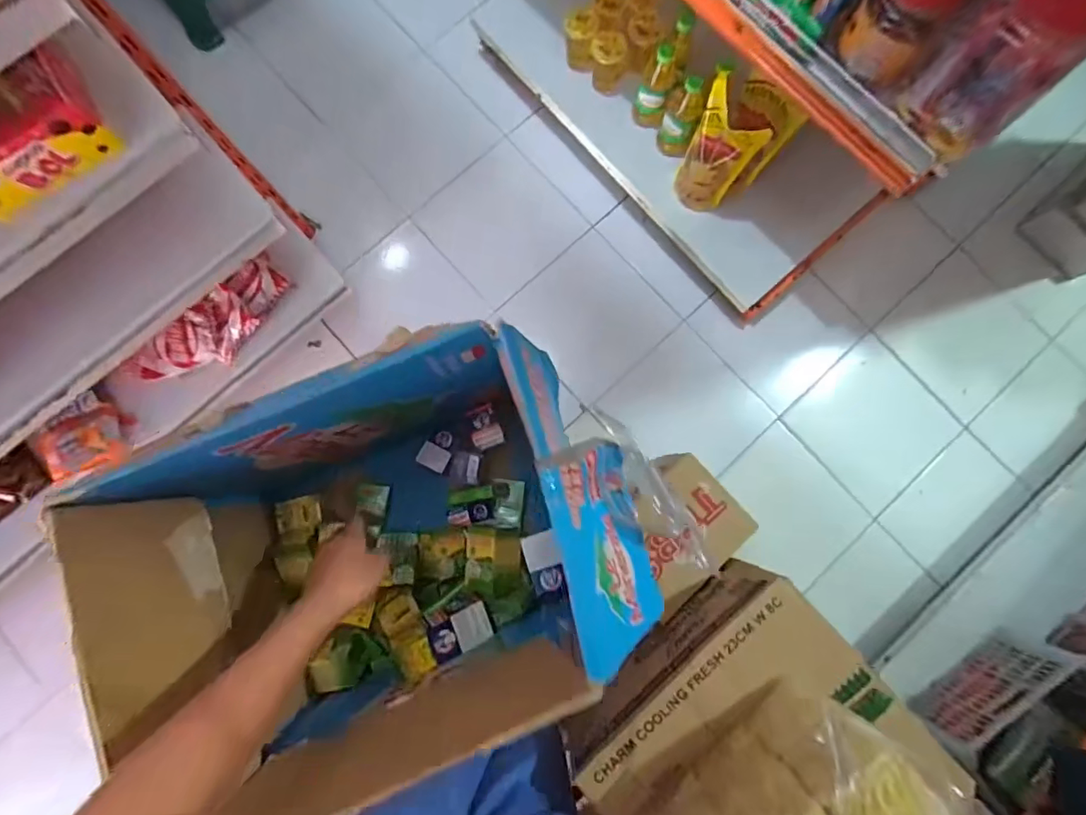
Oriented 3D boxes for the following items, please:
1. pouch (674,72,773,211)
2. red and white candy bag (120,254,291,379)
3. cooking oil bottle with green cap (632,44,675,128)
[{"bbox_3d":[0.304,-0.463,0.947,0.083,0.204,0.122,-35,85,-5],"label":"pouch"},{"bbox_3d":[-0.589,-0.139,0.921,0.302,0.058,0.106,-41,85,-6],"label":"red and white candy bag"},{"bbox_3d":[0.225,-0.637,1.040,0.060,0.164,0.064,0,83,-1],"label":"cooking oil bottle with green cap"}]

